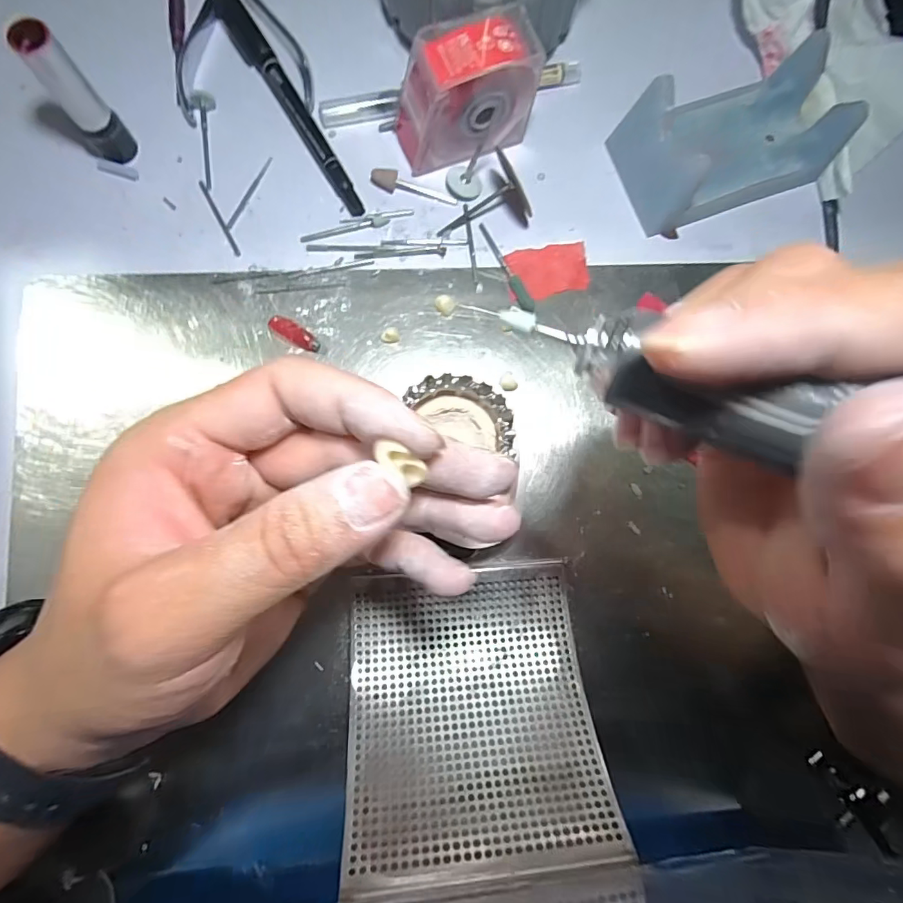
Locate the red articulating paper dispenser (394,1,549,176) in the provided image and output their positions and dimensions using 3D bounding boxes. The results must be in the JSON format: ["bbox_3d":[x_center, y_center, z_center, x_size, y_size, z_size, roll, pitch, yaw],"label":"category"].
[{"bbox_3d":[0.008,-0.171,0.233,0.063,0.055,0.029,-18,83,-6],"label":"red articulating paper dispenser"}]

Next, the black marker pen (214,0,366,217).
[{"bbox_3d":[-0.083,-0.182,0.251,0.014,0.010,0.137,-33,85,-8],"label":"black marker pen"}]

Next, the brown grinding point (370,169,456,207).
[{"bbox_3d":[-0.019,-0.137,0.251,0.045,0.007,0.009,16,81,-1],"label":"brown grinding point"}]

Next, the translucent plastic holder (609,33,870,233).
[{"bbox_3d":[0.145,-0.163,0.247,0.108,0.035,0.061,-21,83,-7],"label":"translucent plastic holder"}]

